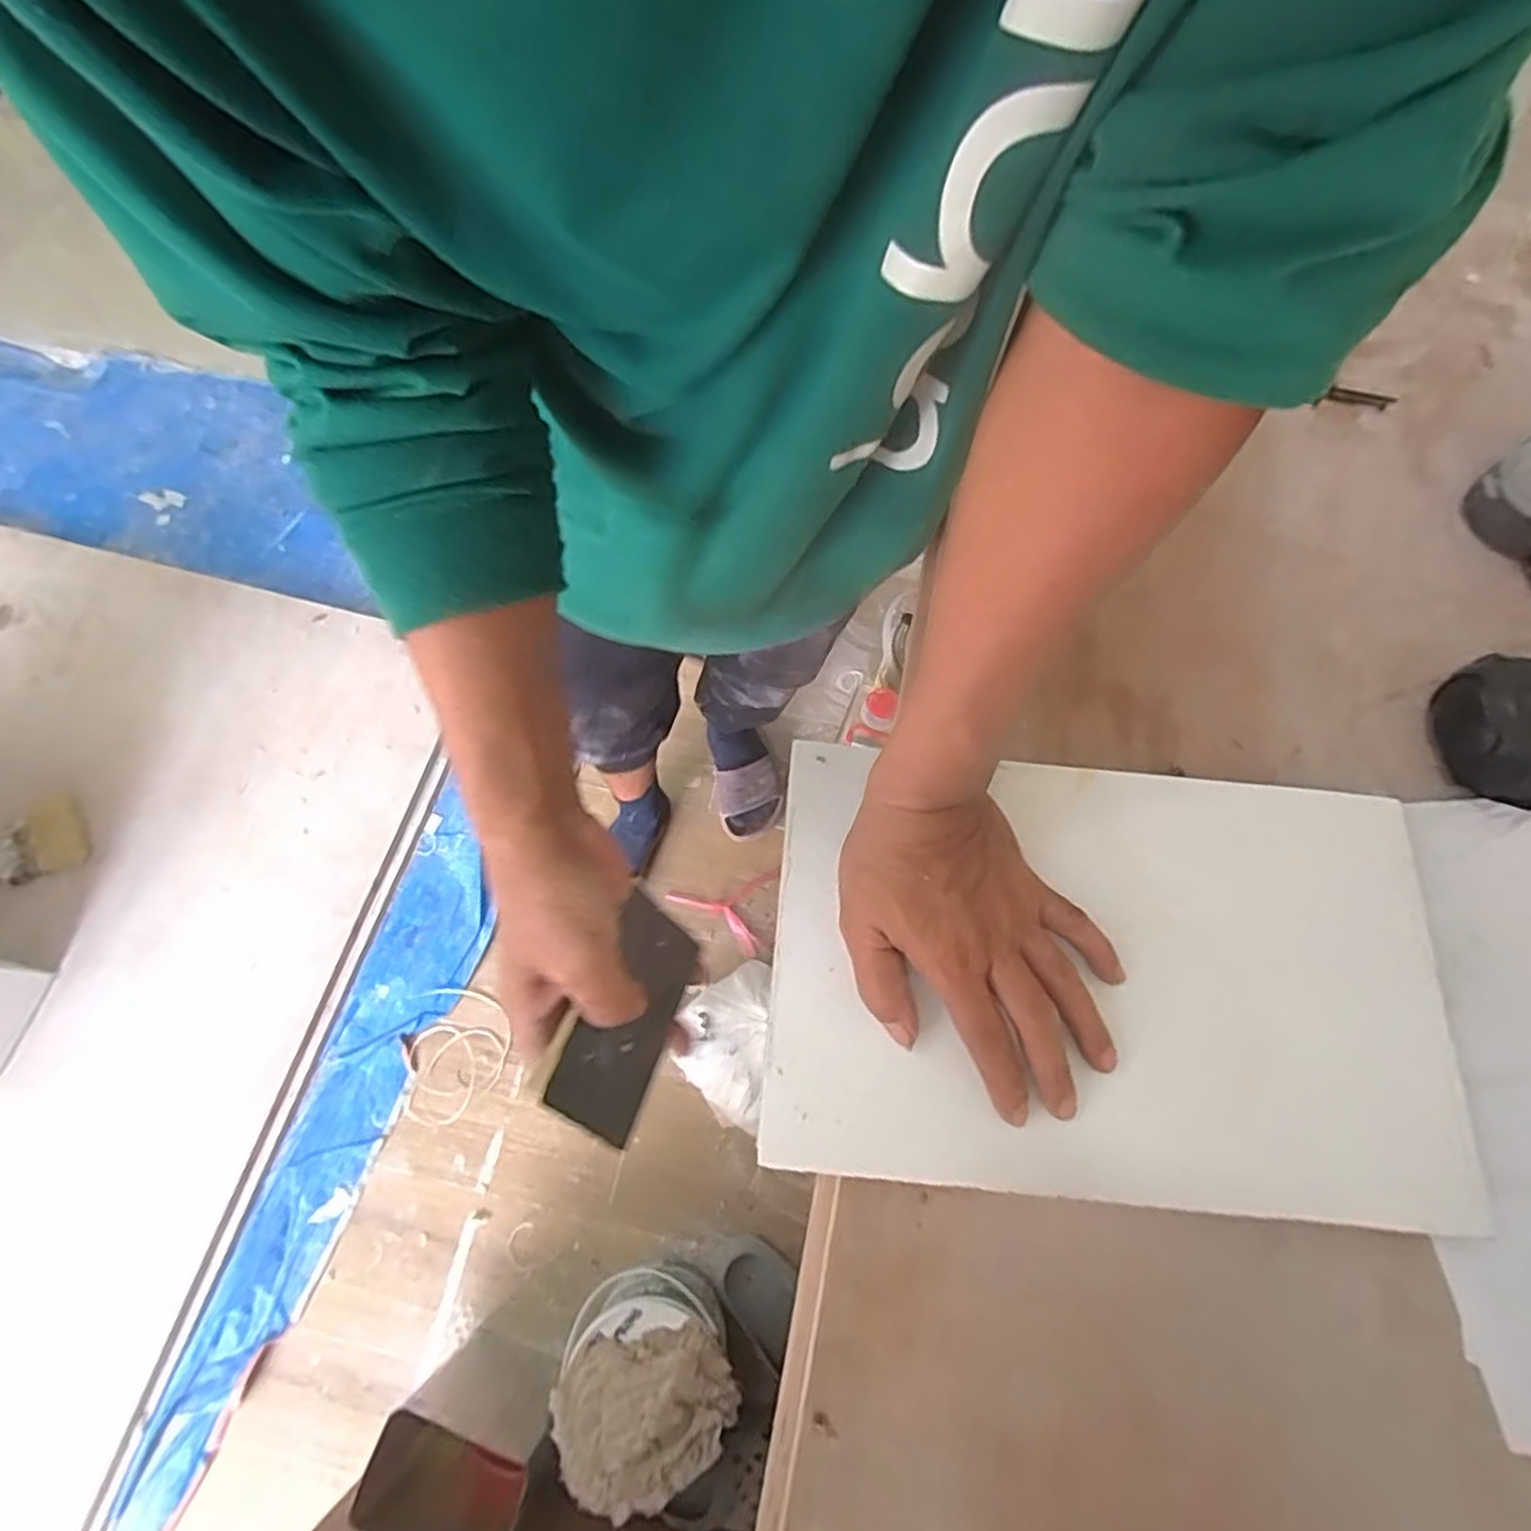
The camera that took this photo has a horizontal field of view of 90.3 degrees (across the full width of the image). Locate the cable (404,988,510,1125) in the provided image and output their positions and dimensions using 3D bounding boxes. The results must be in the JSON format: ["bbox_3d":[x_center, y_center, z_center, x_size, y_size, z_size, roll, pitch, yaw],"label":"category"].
[{"bbox_3d":[-0.452,0.411,1.092,0.133,0.044,0.182,-3,72,-10],"label":"cable"}]

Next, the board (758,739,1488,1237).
[{"bbox_3d":[0.173,0.101,0.389,0.333,0.009,0.211,5,70,1],"label":"board"}]

